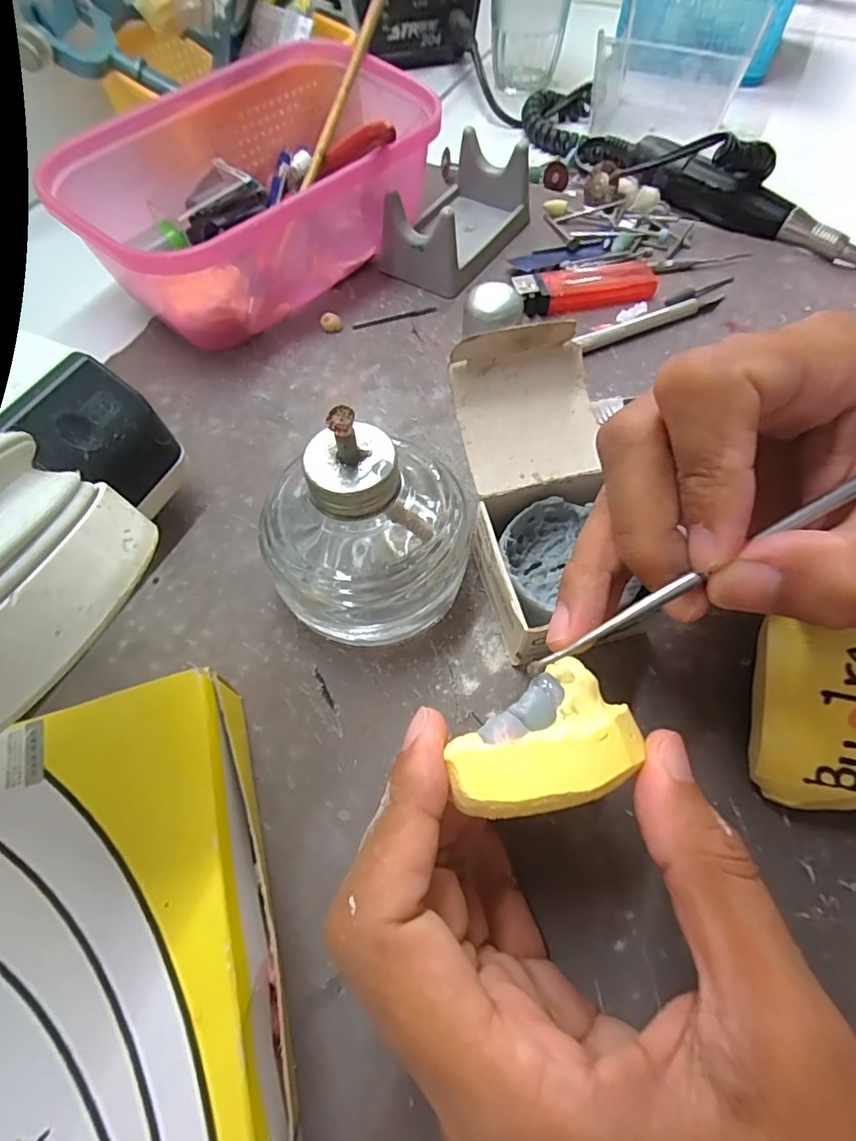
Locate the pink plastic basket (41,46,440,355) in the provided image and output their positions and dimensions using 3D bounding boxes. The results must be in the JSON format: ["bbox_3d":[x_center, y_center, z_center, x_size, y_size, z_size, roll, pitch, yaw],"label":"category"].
[{"bbox_3d":[-0.086,-0.204,0.290,0.123,0.066,0.194,38,69,19],"label":"pink plastic basket"}]

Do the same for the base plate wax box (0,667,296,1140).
[{"bbox_3d":[-0.080,0.110,0.139,0.085,0.035,0.147,-14,63,-6],"label":"base plate wax box"}]

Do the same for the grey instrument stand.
[{"bbox_3d":[0.018,-0.211,0.307,0.057,0.037,0.097,29,66,15],"label":"grey instrument stand"}]

